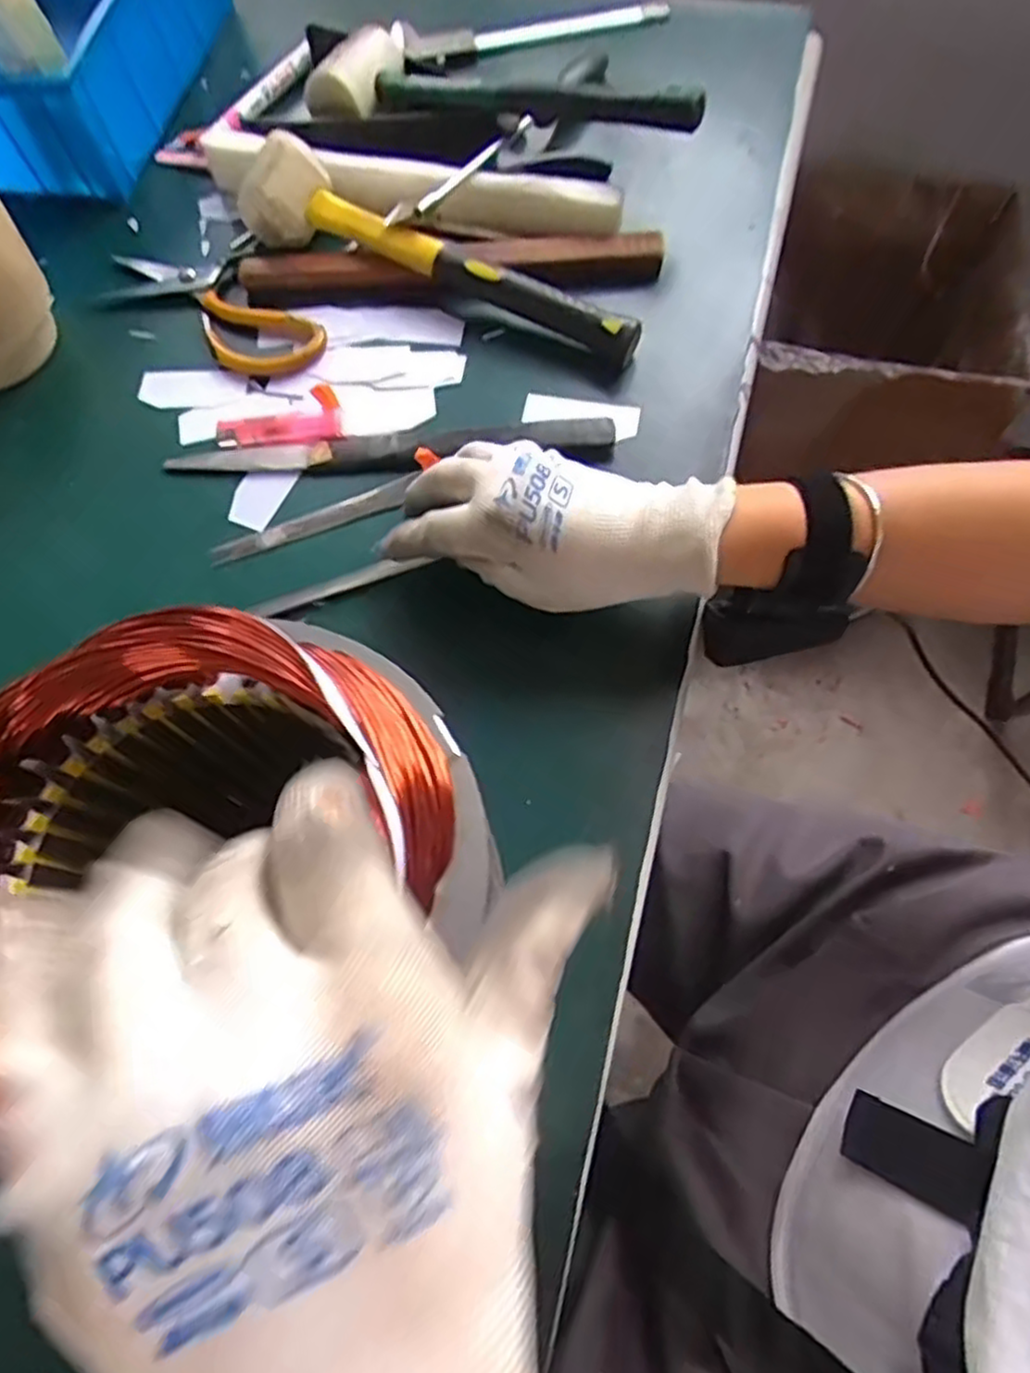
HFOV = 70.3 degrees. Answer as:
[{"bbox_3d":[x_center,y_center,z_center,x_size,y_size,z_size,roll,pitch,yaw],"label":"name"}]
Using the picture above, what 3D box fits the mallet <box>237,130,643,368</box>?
[{"bbox_3d":[-0.048,-0.283,0.468,0.279,0.064,0.053,23,70,12],"label":"mallet"}]

